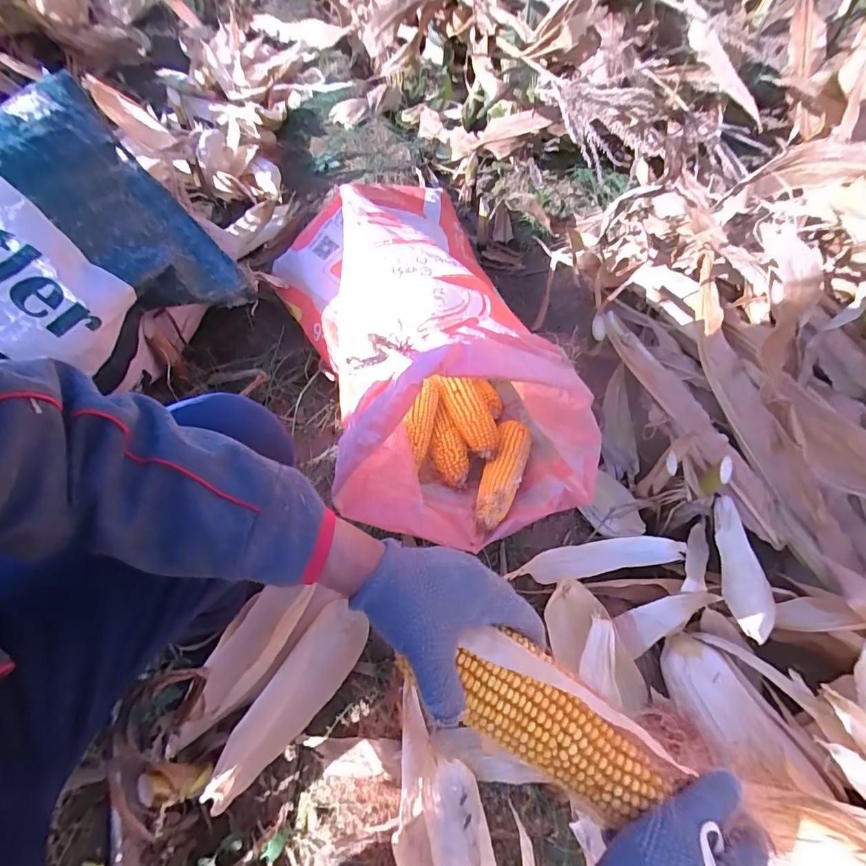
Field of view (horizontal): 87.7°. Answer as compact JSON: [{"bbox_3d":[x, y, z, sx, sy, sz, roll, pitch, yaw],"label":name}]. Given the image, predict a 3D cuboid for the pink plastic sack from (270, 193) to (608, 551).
[{"bbox_3d":[-0.041,-0.193,0.713,0.367,0.308,0.697,-11,58,-9],"label":"pink plastic sack"}]

